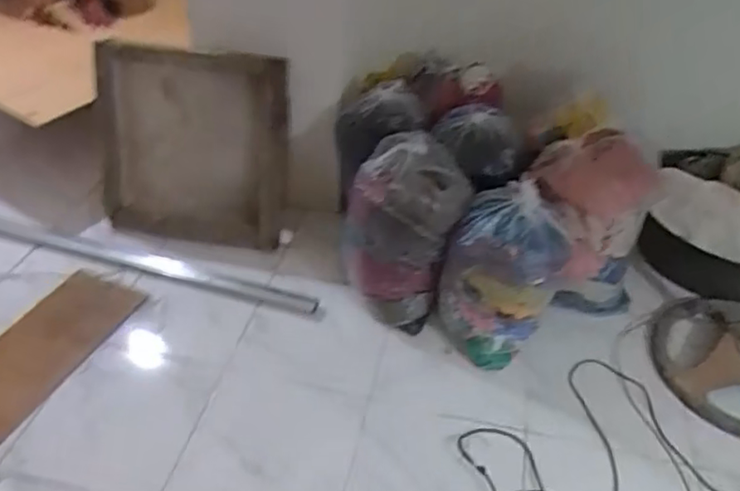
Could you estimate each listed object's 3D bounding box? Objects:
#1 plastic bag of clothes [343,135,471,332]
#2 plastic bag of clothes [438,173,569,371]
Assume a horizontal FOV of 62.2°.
[{"bbox_3d":[0.107,-0.041,1.695,0.289,0.465,0.261,24,45,22],"label":"plastic bag of clothes"},{"bbox_3d":[0.349,0.087,1.598,0.210,0.438,0.248,-31,52,-33],"label":"plastic bag of clothes"}]

